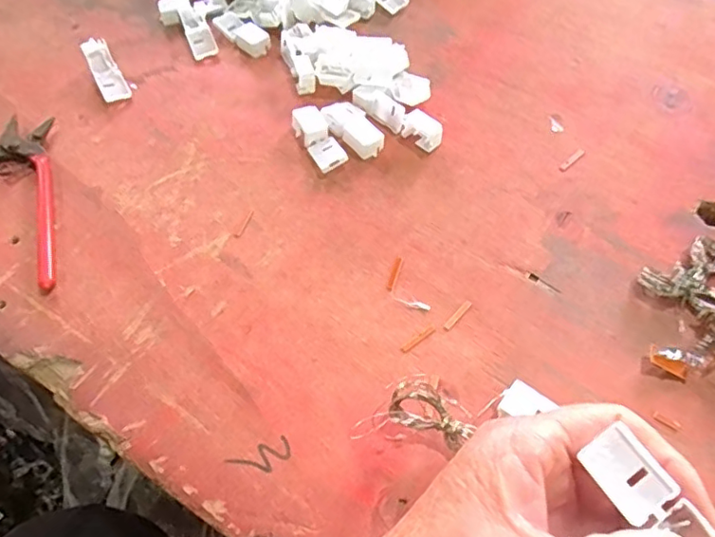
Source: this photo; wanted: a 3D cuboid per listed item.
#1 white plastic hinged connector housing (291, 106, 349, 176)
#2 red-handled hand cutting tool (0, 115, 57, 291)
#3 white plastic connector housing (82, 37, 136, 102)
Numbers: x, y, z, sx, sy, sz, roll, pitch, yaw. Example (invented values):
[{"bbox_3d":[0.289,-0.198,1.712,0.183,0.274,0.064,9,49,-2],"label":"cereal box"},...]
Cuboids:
[{"bbox_3d":[-0.026,-0.086,0.385,0.021,0.015,0.053,-23,59,-12],"label":"white plastic hinged connector housing"},{"bbox_3d":[-0.237,-0.049,0.369,0.128,0.012,0.135,2,57,4],"label":"red-handled hand cutting tool"},{"bbox_3d":[-0.190,-0.150,0.434,0.023,0.010,0.058,-27,72,-15],"label":"white plastic connector housing"}]

